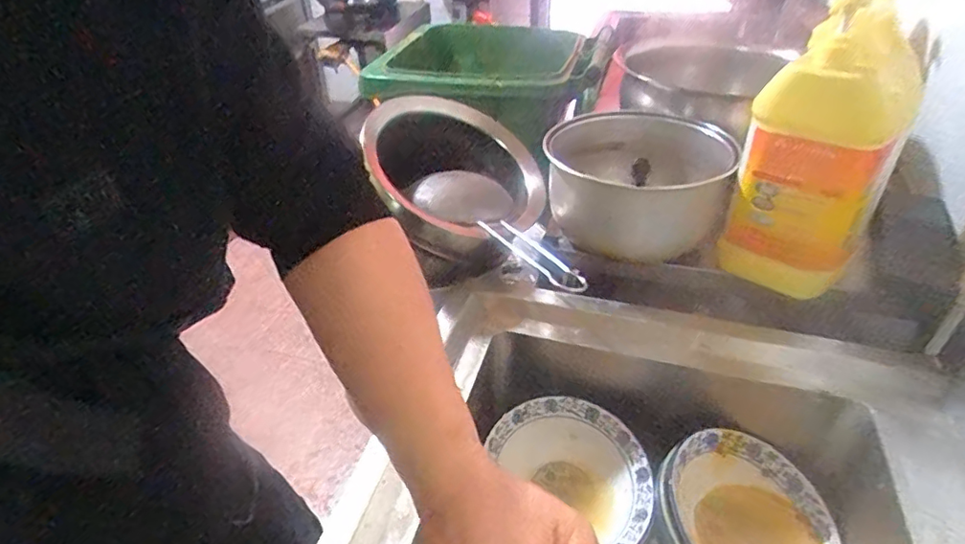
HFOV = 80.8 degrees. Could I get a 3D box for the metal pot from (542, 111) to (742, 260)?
[{"bbox_3d":[0.202,-0.123,0.764,0.225,0.130,0.234,-2,37,1],"label":"metal pot"}]

